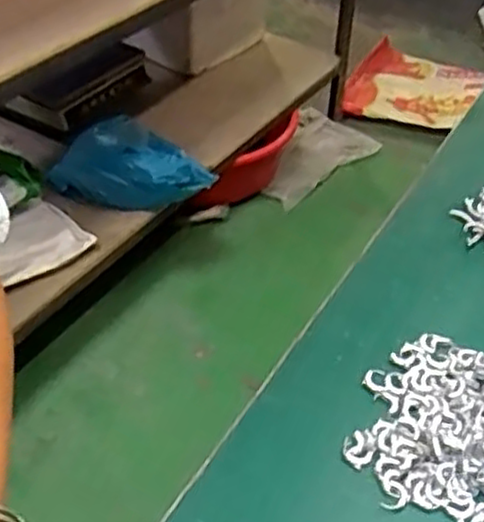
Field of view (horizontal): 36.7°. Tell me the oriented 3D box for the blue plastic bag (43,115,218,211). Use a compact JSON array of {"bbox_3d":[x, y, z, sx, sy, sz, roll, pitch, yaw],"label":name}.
[{"bbox_3d":[-0.199,-0.172,1.343,0.296,0.117,0.144,13,42,10],"label":"blue plastic bag"}]

